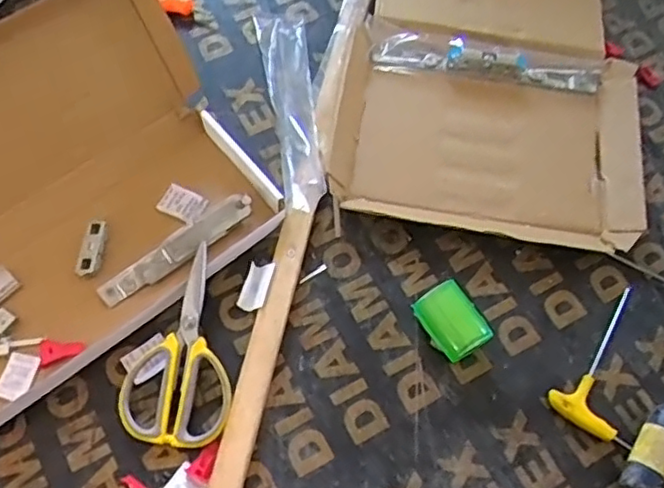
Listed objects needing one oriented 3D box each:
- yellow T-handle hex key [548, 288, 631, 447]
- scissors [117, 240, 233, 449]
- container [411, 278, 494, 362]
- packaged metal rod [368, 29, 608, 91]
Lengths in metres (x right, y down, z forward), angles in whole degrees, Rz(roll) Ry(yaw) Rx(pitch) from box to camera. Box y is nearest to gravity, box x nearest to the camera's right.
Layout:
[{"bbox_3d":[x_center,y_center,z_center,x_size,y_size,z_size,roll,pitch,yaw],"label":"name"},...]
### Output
[{"bbox_3d":[0.251,0.103,0.571,0.071,0.020,0.140,32,67,11],"label":"yellow T-handle hex key"},{"bbox_3d":[-0.125,0.086,0.555,0.093,0.022,0.164,8,77,0],"label":"scissors"},{"bbox_3d":[0.105,0.069,0.572,0.047,0.037,0.064,-29,70,-16],"label":"container"},{"bbox_3d":[0.164,-0.196,0.672,0.239,0.029,0.047,5,65,-1],"label":"packaged metal rod"}]

